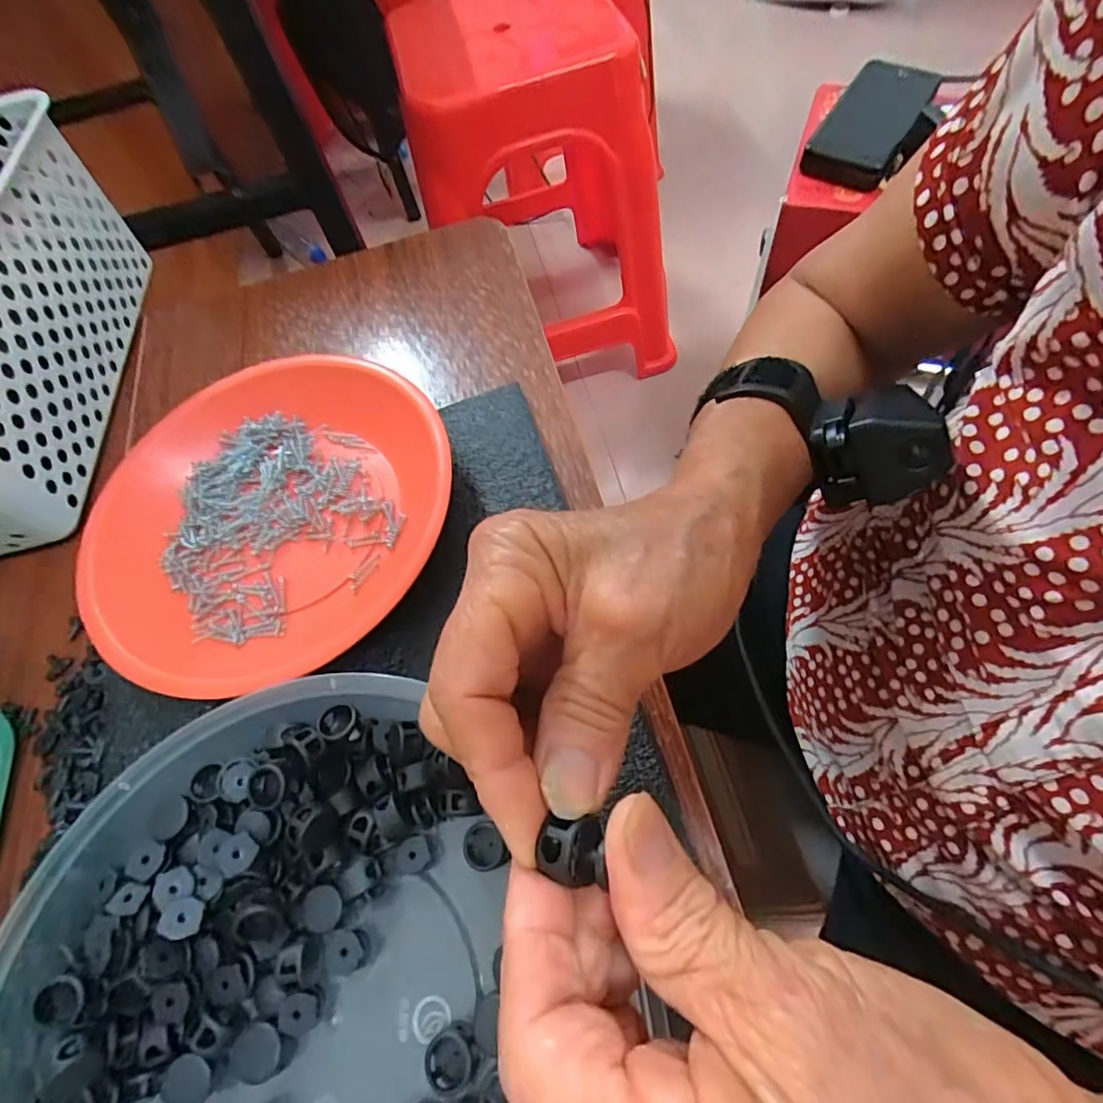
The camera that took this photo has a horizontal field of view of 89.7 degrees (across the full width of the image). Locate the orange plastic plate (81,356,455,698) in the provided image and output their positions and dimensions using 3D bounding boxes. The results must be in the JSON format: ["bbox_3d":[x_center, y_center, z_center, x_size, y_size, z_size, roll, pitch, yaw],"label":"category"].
[{"bbox_3d":[-0.151,-0.024,0.292,0.172,0.028,0.187,-3,65,6],"label":"orange plastic plate"}]

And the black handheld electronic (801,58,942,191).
[{"bbox_3d":[0.287,-0.388,0.496,0.070,0.015,0.141,30,81,17],"label":"black handheld electronic"}]

